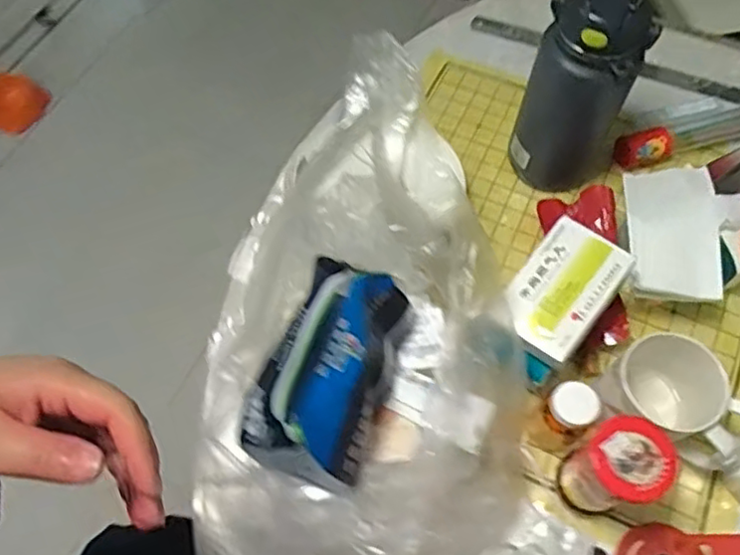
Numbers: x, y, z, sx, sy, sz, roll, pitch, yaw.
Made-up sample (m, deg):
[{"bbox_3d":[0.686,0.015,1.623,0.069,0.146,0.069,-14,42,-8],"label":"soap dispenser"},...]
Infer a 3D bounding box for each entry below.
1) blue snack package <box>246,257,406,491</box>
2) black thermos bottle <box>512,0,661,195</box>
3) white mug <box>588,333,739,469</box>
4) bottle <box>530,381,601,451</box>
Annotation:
[{"bbox_3d":[-0.024,0.074,0.514,0.107,0.084,0.160,15,66,9],"label":"blue snack package"},{"bbox_3d":[0.219,-0.196,0.679,0.096,0.255,0.093,21,67,12],"label":"black thermos bottle"},{"bbox_3d":[0.293,0.117,0.608,0.145,0.102,0.095,20,67,11],"label":"white mug"},{"bbox_3d":[0.182,0.130,0.602,0.039,0.094,0.041,-1,64,2],"label":"bottle"}]

